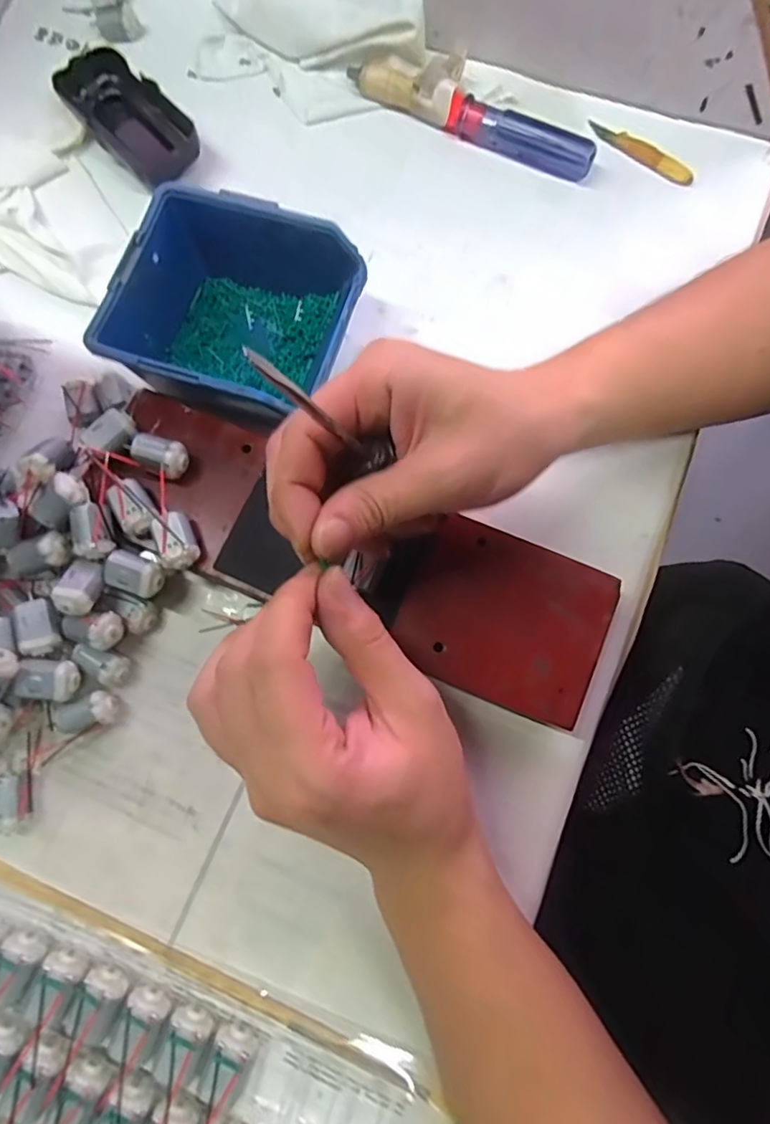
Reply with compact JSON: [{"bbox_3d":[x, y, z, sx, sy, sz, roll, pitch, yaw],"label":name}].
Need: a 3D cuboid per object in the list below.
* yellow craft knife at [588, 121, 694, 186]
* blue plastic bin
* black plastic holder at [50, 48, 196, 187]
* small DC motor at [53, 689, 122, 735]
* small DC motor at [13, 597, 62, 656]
[{"bbox_3d":[0.175,-0.280,0.379,0.078,0.006,0.011,38,80,9],"label":"yellow craft knife"},{"bbox_3d":[-0.083,-0.138,0.322,0.120,0.060,0.111,21,78,6],"label":"blue plastic bin"},{"bbox_3d":[-0.175,-0.306,0.382,0.103,0.027,0.047,42,81,10],"label":"black plastic holder"},{"bbox_3d":[-0.156,0.079,0.294,0.031,0.019,0.017,-14,77,-2],"label":"small DC motor"},{"bbox_3d":[-0.178,0.033,0.285,0.017,0.011,0.028,-15,77,-3],"label":"small DC motor"}]

